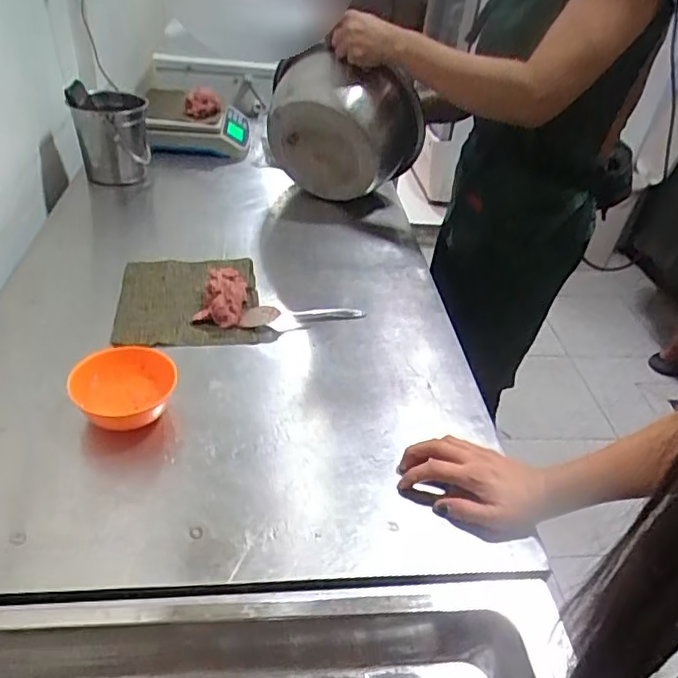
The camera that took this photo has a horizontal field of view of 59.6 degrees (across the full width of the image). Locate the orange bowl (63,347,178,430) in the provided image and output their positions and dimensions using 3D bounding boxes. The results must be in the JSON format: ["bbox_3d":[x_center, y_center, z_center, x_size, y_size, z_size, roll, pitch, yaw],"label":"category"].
[{"bbox_3d":[-0.229,0.056,0.638,0.104,0.050,0.105,-4,40,-13],"label":"orange bowl"}]

